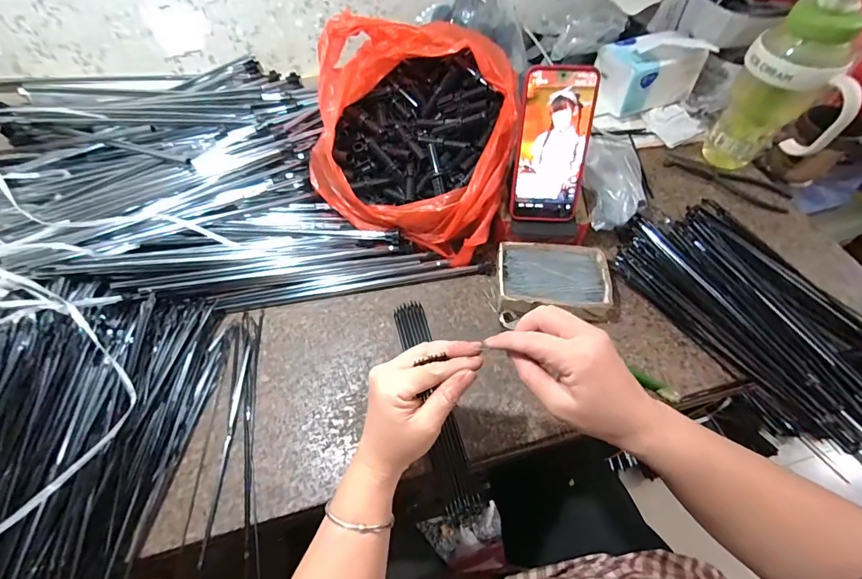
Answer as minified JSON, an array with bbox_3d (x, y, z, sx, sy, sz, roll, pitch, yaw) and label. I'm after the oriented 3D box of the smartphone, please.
[{"bbox_3d":[0.137,-0.159,0.448,0.080,0.164,0.012,2,27,5],"label":"smartphone"}]

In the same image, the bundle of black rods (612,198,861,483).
[{"bbox_3d":[0.398,0.040,0.453,0.180,0.028,0.350,-27,61,-13],"label":"bundle of black rods"}]

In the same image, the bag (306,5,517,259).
[{"bbox_3d":[-0.016,-0.198,0.502,0.241,0.167,0.233,16,58,12],"label":"bag"}]

